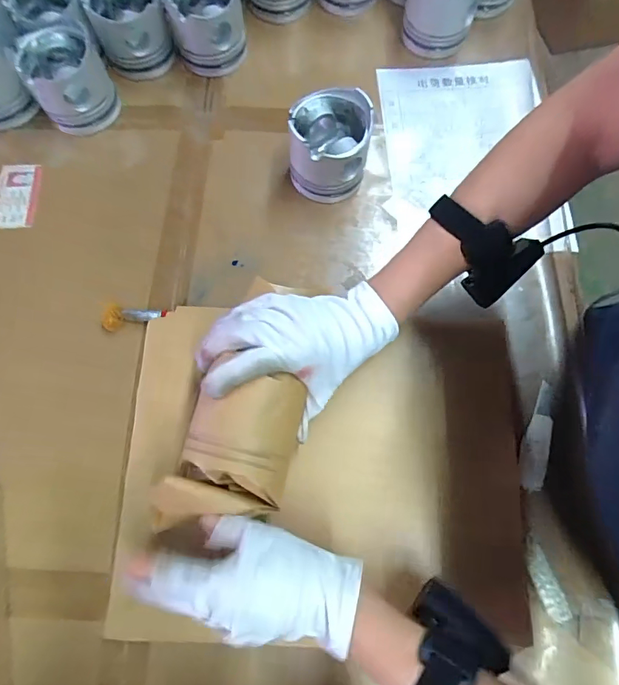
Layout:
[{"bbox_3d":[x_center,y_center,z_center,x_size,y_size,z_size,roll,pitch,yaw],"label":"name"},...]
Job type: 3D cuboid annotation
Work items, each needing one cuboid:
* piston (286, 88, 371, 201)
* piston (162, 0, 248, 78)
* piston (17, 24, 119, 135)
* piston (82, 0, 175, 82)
[{"bbox_3d":[0.024,-0.224,0.511,0.087,0.091,0.090,7,72,1],"label":"piston"},{"bbox_3d":[-0.136,-0.425,0.579,0.093,0.079,0.092,-12,70,-5],"label":"piston"},{"bbox_3d":[-0.301,-0.330,0.553,0.091,0.082,0.093,-25,72,-9],"label":"piston"},{"bbox_3d":[-0.237,-0.419,0.585,0.091,0.090,0.092,-19,71,-7],"label":"piston"}]

